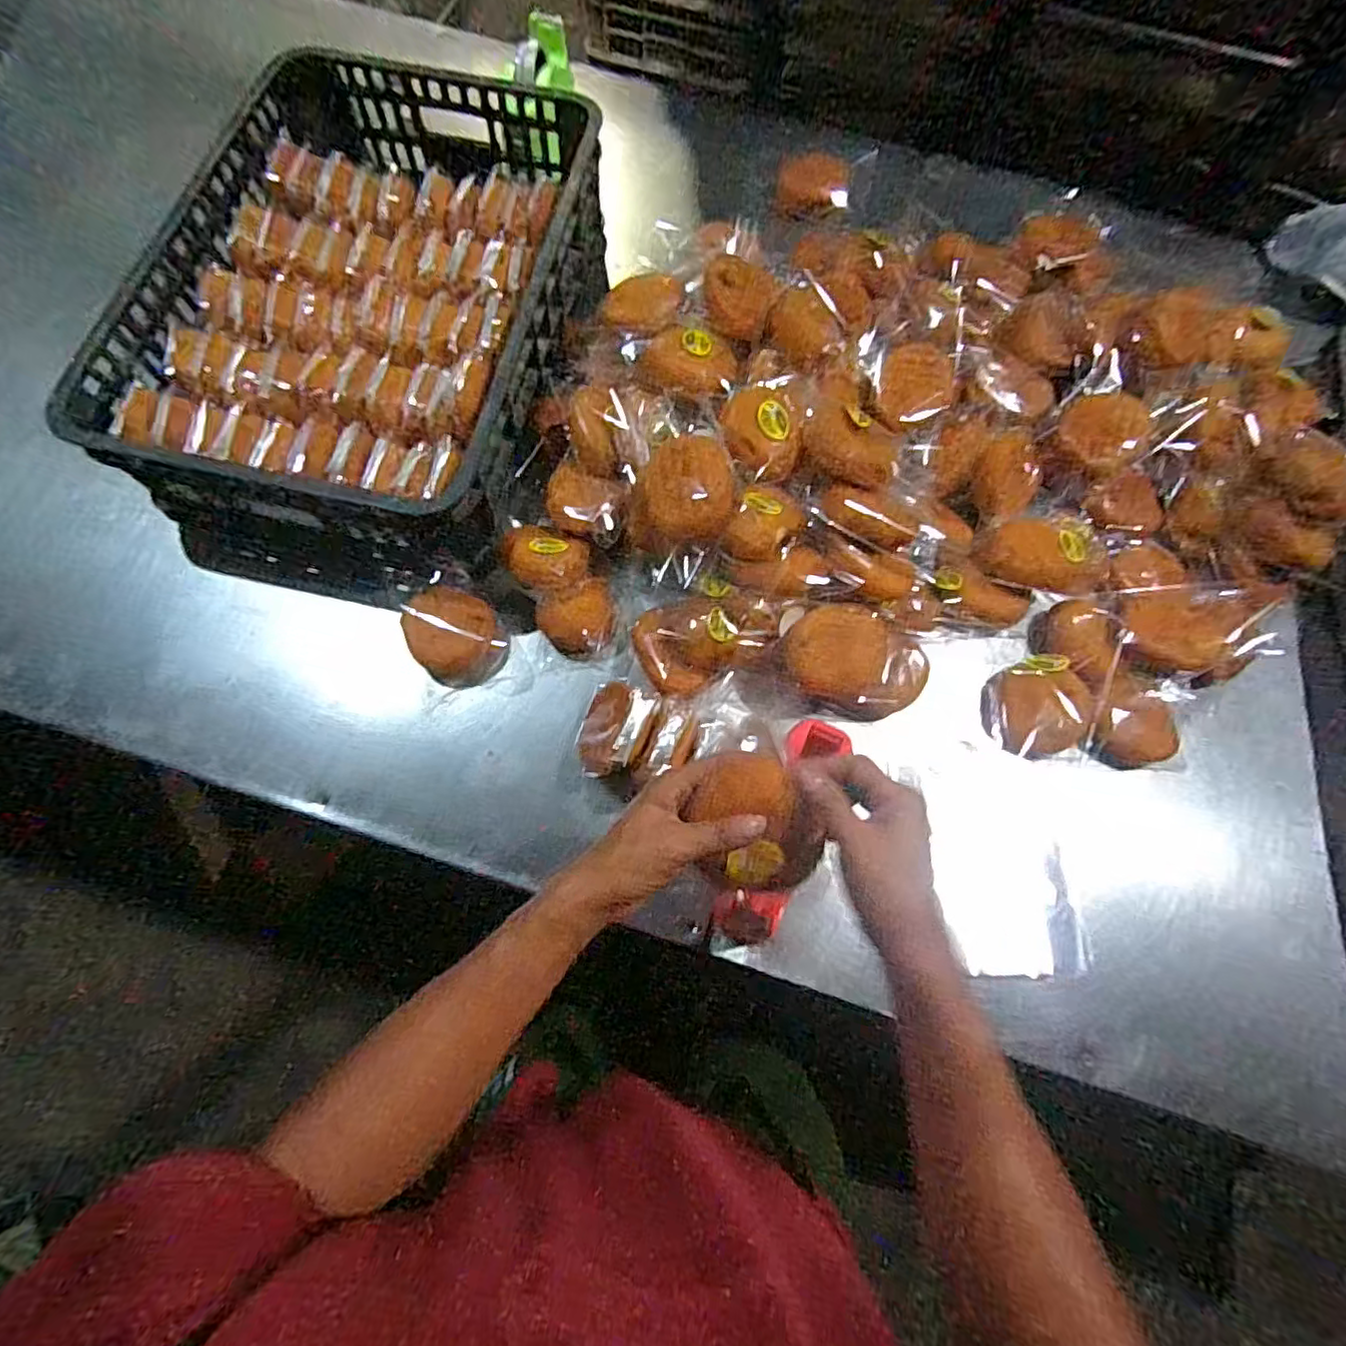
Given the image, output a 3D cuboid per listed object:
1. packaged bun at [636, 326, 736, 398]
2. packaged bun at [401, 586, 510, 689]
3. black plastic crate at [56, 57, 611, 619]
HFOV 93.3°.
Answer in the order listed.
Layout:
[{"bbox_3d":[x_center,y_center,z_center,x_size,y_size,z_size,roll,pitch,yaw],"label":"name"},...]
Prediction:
[{"bbox_3d":[0.017,-0.331,0.687,0.101,0.040,0.080,17,70,3],"label":"packaged bun"},{"bbox_3d":[-0.236,-0.040,0.686,0.108,0.034,0.093,28,70,7],"label":"packaged bun"},{"bbox_3d":[-0.357,-0.448,0.771,0.446,0.135,0.666,12,74,2],"label":"black plastic crate"}]

